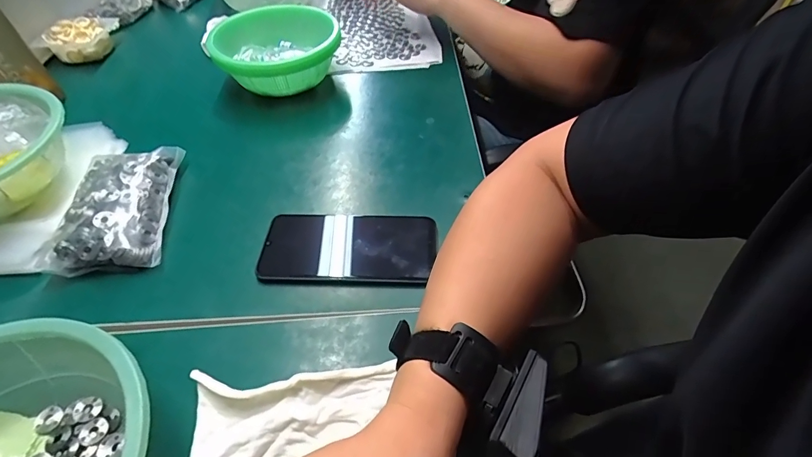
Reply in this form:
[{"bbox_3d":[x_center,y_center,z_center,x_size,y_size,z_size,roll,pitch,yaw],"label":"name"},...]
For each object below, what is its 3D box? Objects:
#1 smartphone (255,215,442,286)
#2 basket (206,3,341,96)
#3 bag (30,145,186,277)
[{"bbox_3d":[-0.051,0.016,0.360,0.151,0.014,0.074,2,50,2],"label":"smartphone"},{"bbox_3d":[-0.163,-0.224,0.524,0.150,0.074,0.148,-6,50,-5],"label":"basket"},{"bbox_3d":[-0.277,-0.024,0.384,0.093,0.031,0.140,-8,51,-7],"label":"bag"}]

